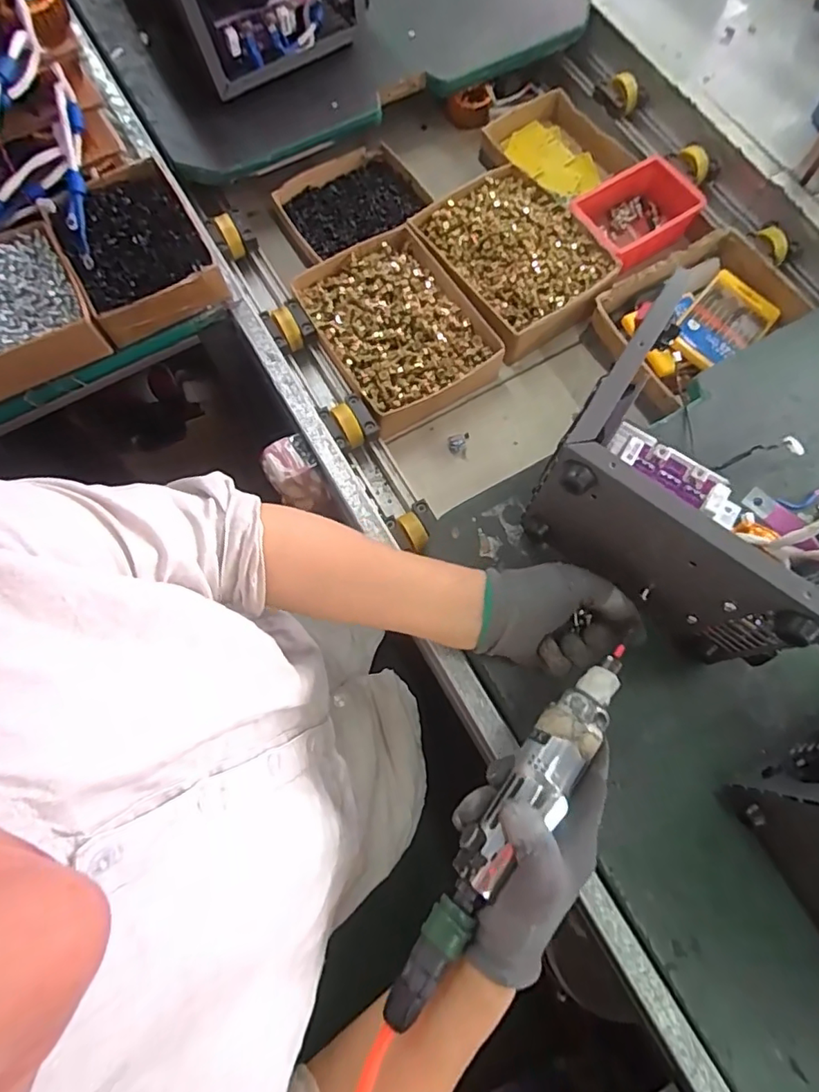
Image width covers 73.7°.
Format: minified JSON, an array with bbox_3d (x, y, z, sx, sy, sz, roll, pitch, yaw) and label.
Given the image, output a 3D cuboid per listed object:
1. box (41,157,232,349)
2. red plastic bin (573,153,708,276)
[{"bbox_3d":[-0.288,-0.313,0.573,0.129,0.048,0.177,-29,75,-8],"label":"box"},{"bbox_3d":[0.281,-0.409,0.687,0.151,0.053,0.108,-32,76,-9],"label":"red plastic bin"}]

